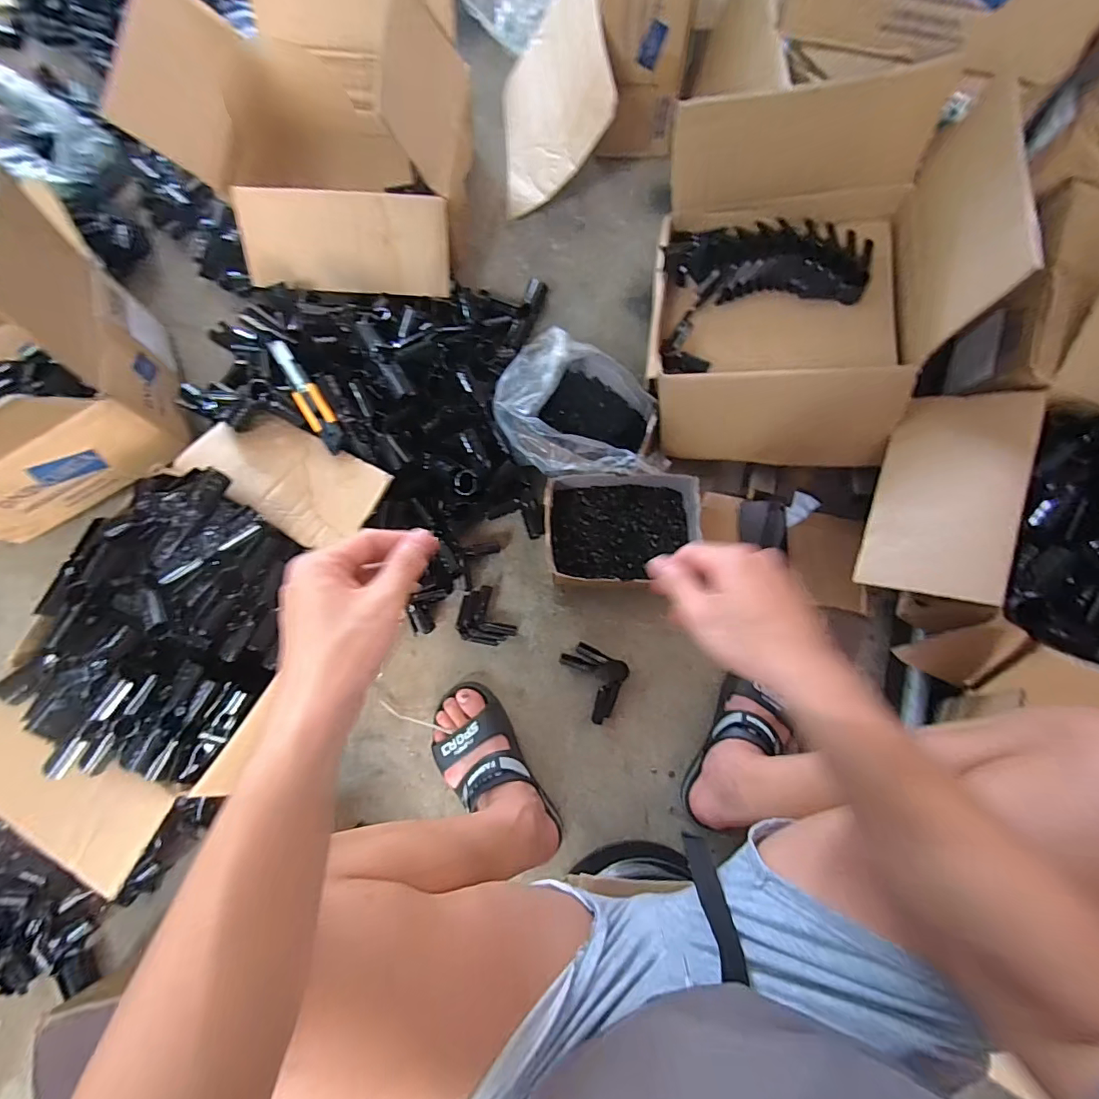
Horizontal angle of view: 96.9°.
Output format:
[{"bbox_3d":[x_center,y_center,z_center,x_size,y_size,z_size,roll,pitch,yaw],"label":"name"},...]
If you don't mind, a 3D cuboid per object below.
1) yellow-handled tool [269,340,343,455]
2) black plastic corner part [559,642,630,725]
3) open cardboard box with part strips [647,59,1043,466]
[{"bbox_3d":[-0.339,-0.216,0.675,0.036,0.013,0.184,-36,81,-6],"label":"yellow-handled tool"},{"bbox_3d":[0.074,0.182,0.693,0.077,0.032,0.106,-29,80,-5],"label":"black plastic corner part"},{"bbox_3d":[0.312,-0.338,0.625,0.326,0.247,0.388,7,79,2],"label":"open cardboard box with part strips"}]

